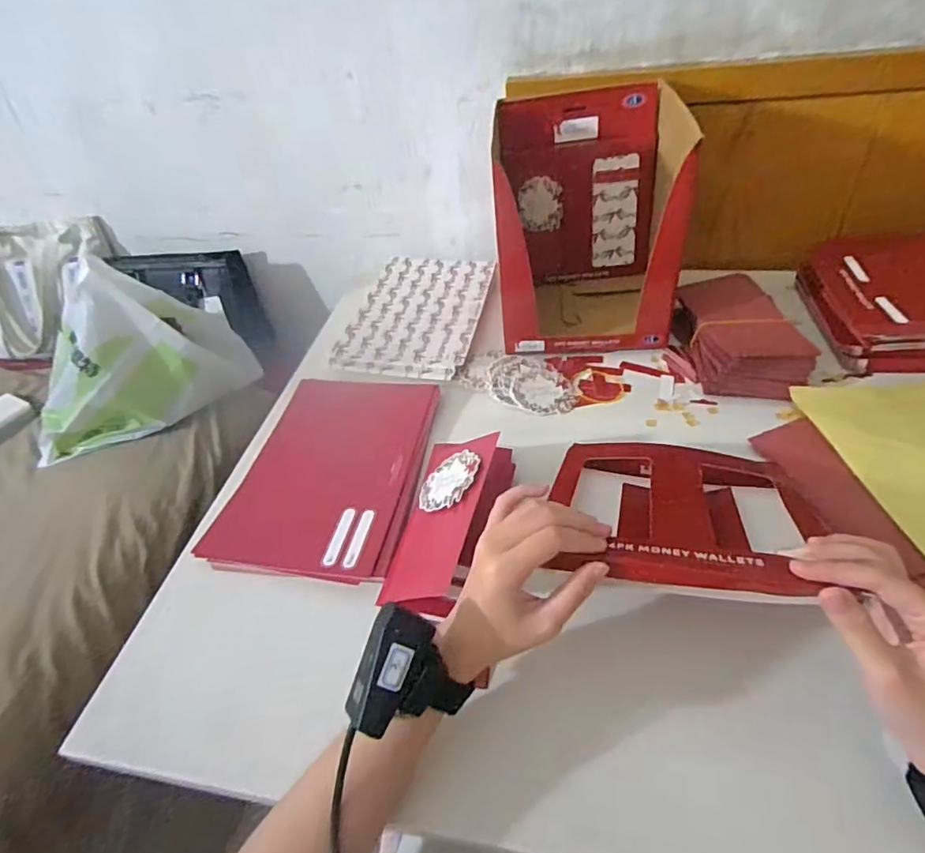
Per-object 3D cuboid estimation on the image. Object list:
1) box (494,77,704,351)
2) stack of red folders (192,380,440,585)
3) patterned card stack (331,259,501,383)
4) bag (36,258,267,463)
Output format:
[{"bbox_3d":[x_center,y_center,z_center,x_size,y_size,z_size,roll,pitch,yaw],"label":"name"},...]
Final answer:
[{"bbox_3d":[0.155,-0.251,0.684,0.212,0.237,0.230,-1,42,7],"label":"box"},{"bbox_3d":[-0.138,0.041,0.582,0.186,0.012,0.268,3,43,12],"label":"stack of red folders"},{"bbox_3d":[-0.058,-0.165,0.772,0.174,0.010,0.271,6,46,13],"label":"patterned card stack"},{"bbox_3d":[-0.486,-0.110,0.795,0.147,0.232,0.329,28,53,33],"label":"bag"}]

